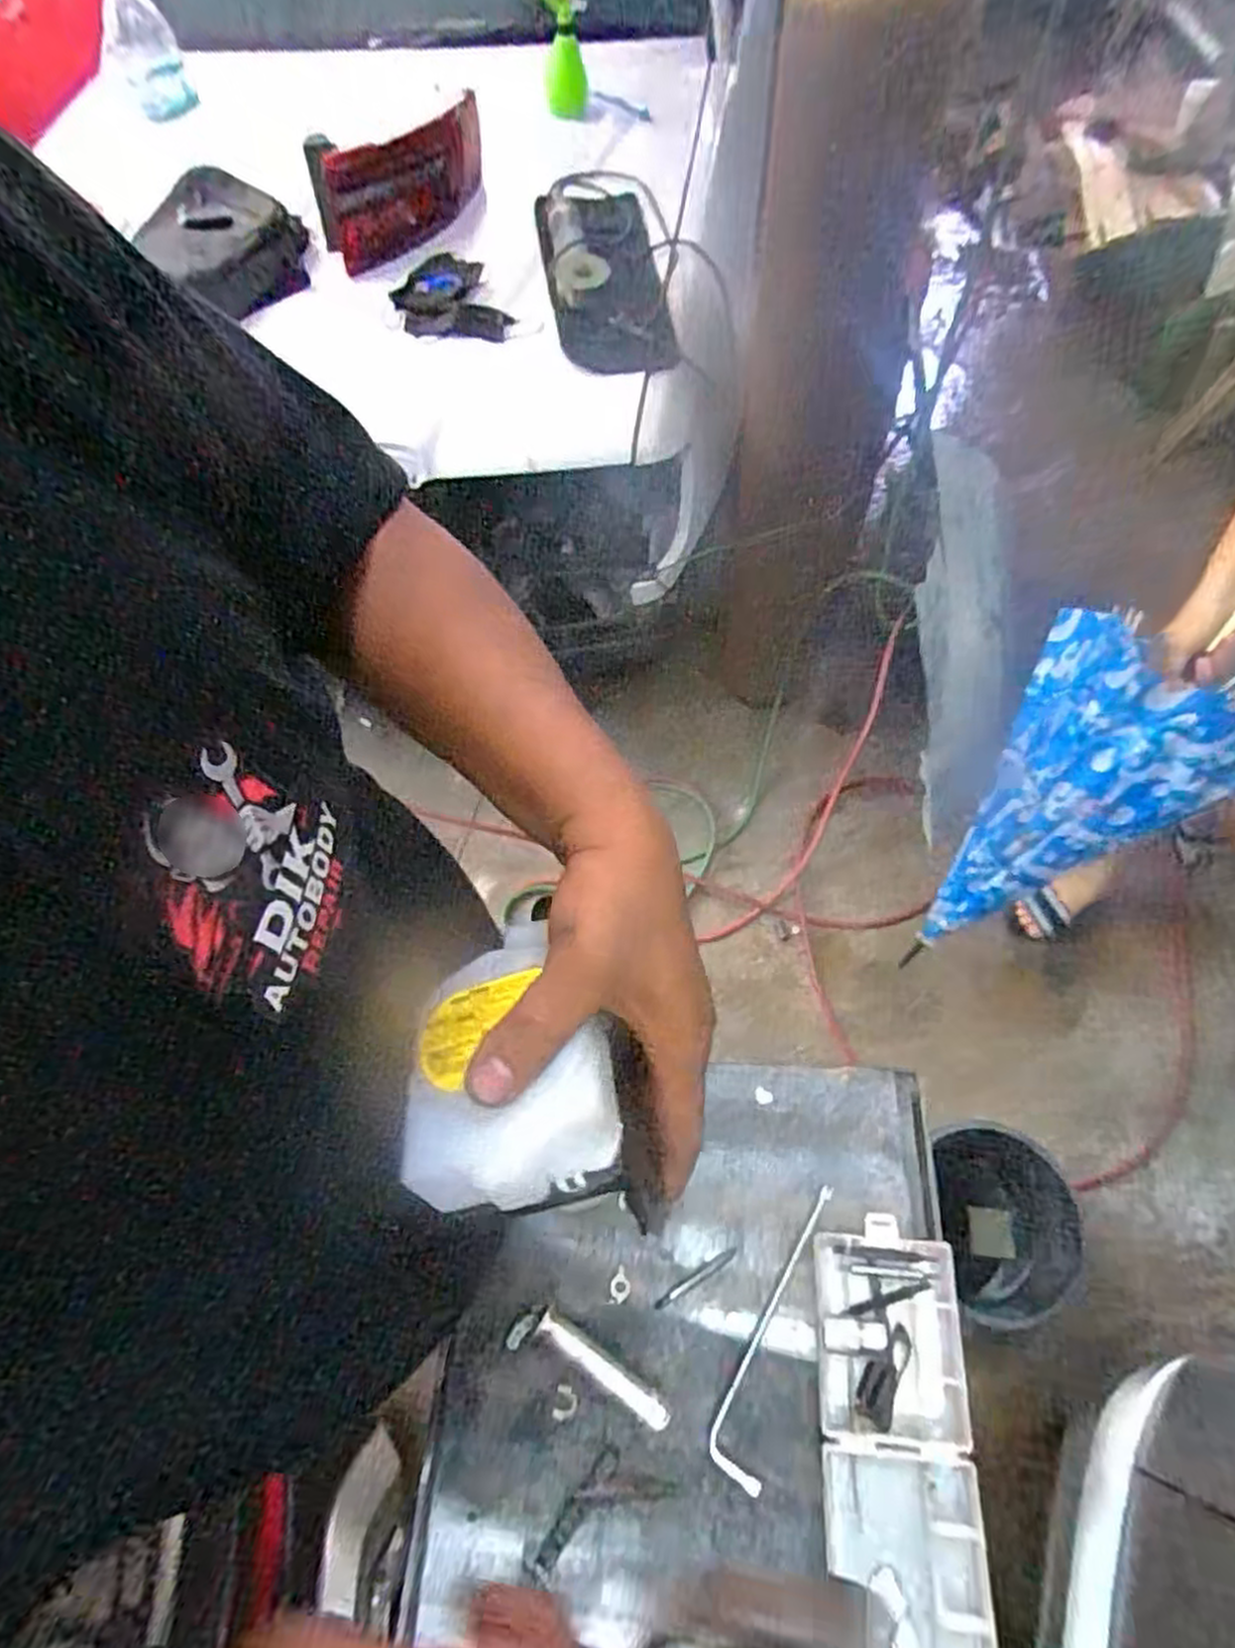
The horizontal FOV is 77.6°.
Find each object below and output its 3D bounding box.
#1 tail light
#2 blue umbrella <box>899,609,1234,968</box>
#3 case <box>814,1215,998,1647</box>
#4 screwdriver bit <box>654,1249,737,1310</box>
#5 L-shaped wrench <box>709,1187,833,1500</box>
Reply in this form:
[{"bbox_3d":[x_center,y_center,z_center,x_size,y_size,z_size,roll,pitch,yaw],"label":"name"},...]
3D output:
[{"bbox_3d":[-0.333,-1.031,1.219,0.137,0.148,0.316,24,66,13],"label":"tail light"},{"bbox_3d":[0.604,-0.076,0.996,0.271,0.638,0.181,45,35,21],"label":"blue umbrella"},{"bbox_3d":[0.167,0.370,0.459,0.086,0.019,0.226,3,63,3],"label":"case"},{"bbox_3d":[0.052,0.304,0.513,0.063,0.004,0.007,-28,66,-13],"label":"screwdriver bit"},{"bbox_3d":[0.102,0.322,0.496,0.034,0.009,0.177,20,65,11],"label":"L-shaped wrench"}]

